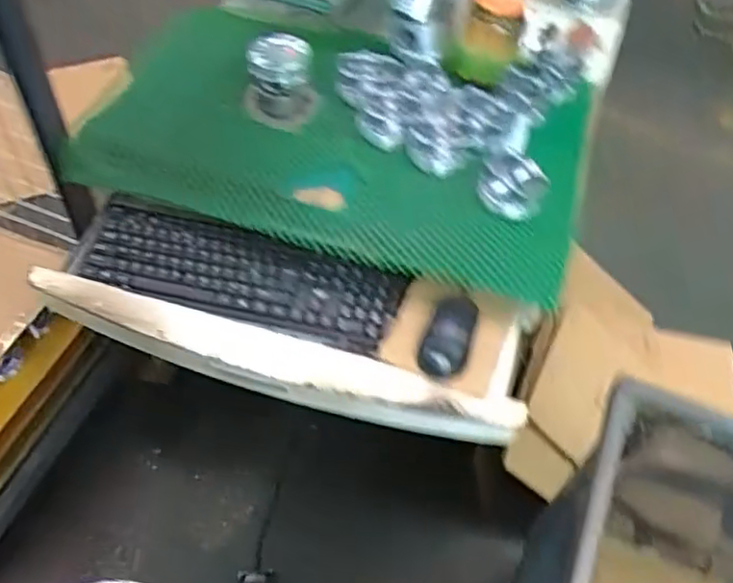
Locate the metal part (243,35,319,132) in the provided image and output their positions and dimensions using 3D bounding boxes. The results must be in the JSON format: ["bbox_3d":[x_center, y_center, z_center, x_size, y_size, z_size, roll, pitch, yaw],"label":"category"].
[{"bbox_3d":[-0.120,-0.298,0.938,0.104,0.095,0.110,-2,53,-5],"label":"metal part"}]

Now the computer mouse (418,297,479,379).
[{"bbox_3d":[0.099,0.056,0.800,0.057,0.036,0.101,22,54,12],"label":"computer mouse"}]

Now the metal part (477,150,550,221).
[{"bbox_3d":[0.196,-0.138,0.884,0.089,0.045,0.094,2,53,-3],"label":"metal part"}]

